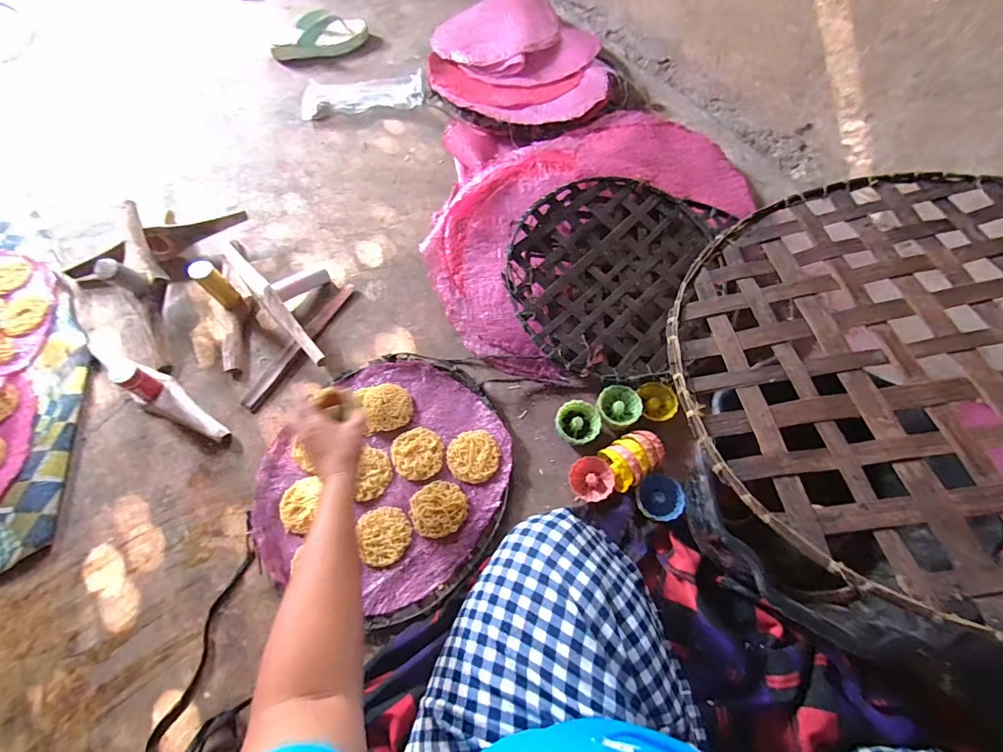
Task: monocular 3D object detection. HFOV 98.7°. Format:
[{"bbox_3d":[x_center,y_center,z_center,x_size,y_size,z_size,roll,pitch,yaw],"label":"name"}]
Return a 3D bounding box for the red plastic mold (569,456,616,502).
[{"bbox_3d":[0.130,0.148,0.620,0.063,0.023,0.058,1,64,-2],"label":"red plastic mold"}]

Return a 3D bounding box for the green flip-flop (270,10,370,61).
[{"bbox_3d":[-0.444,-0.827,1.052,0.235,0.049,0.097,-17,66,-10],"label":"green flip-flop"}]

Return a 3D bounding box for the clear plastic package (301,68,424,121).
[{"bbox_3d":[-0.307,-0.624,0.959,0.270,0.033,0.098,-6,65,-5],"label":"clear plastic package"}]

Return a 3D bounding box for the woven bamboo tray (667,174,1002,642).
[{"bbox_3d":[0.324,-0.018,0.317,0.367,0.015,0.358,-21,55,2],"label":"woven bamboo tray"}]

